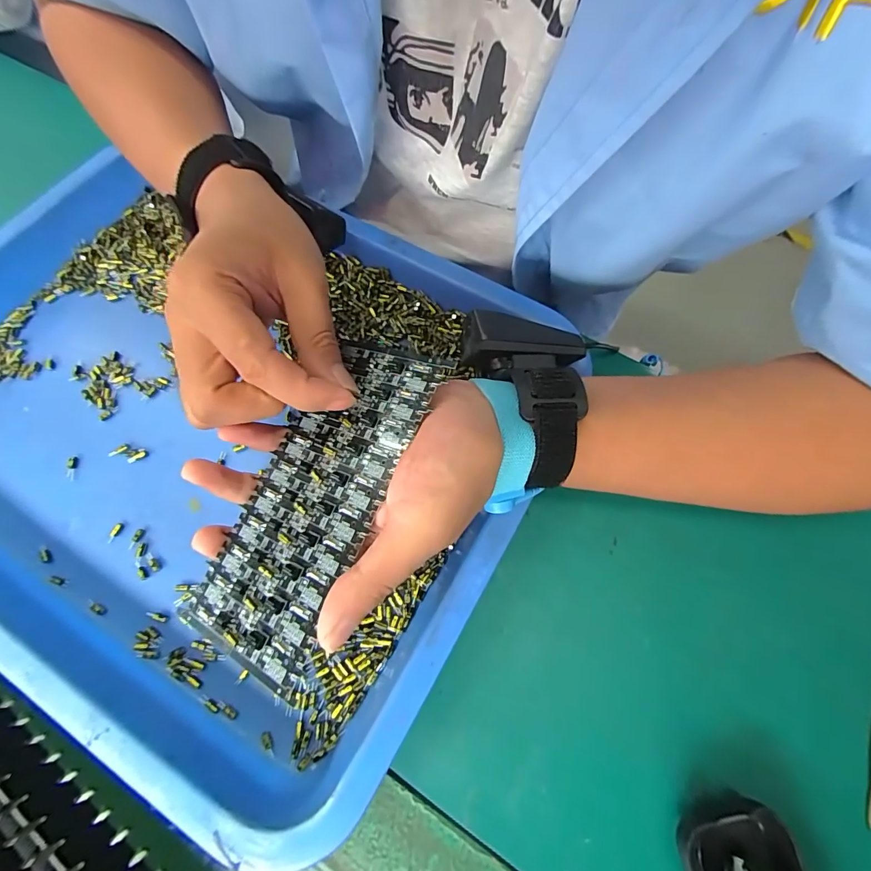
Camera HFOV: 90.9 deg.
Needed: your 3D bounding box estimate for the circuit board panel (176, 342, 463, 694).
[{"bbox_3d":[-0.059,0.027,0.213,0.074,0.004,0.166,18,75,27],"label":"circuit board panel"}]

